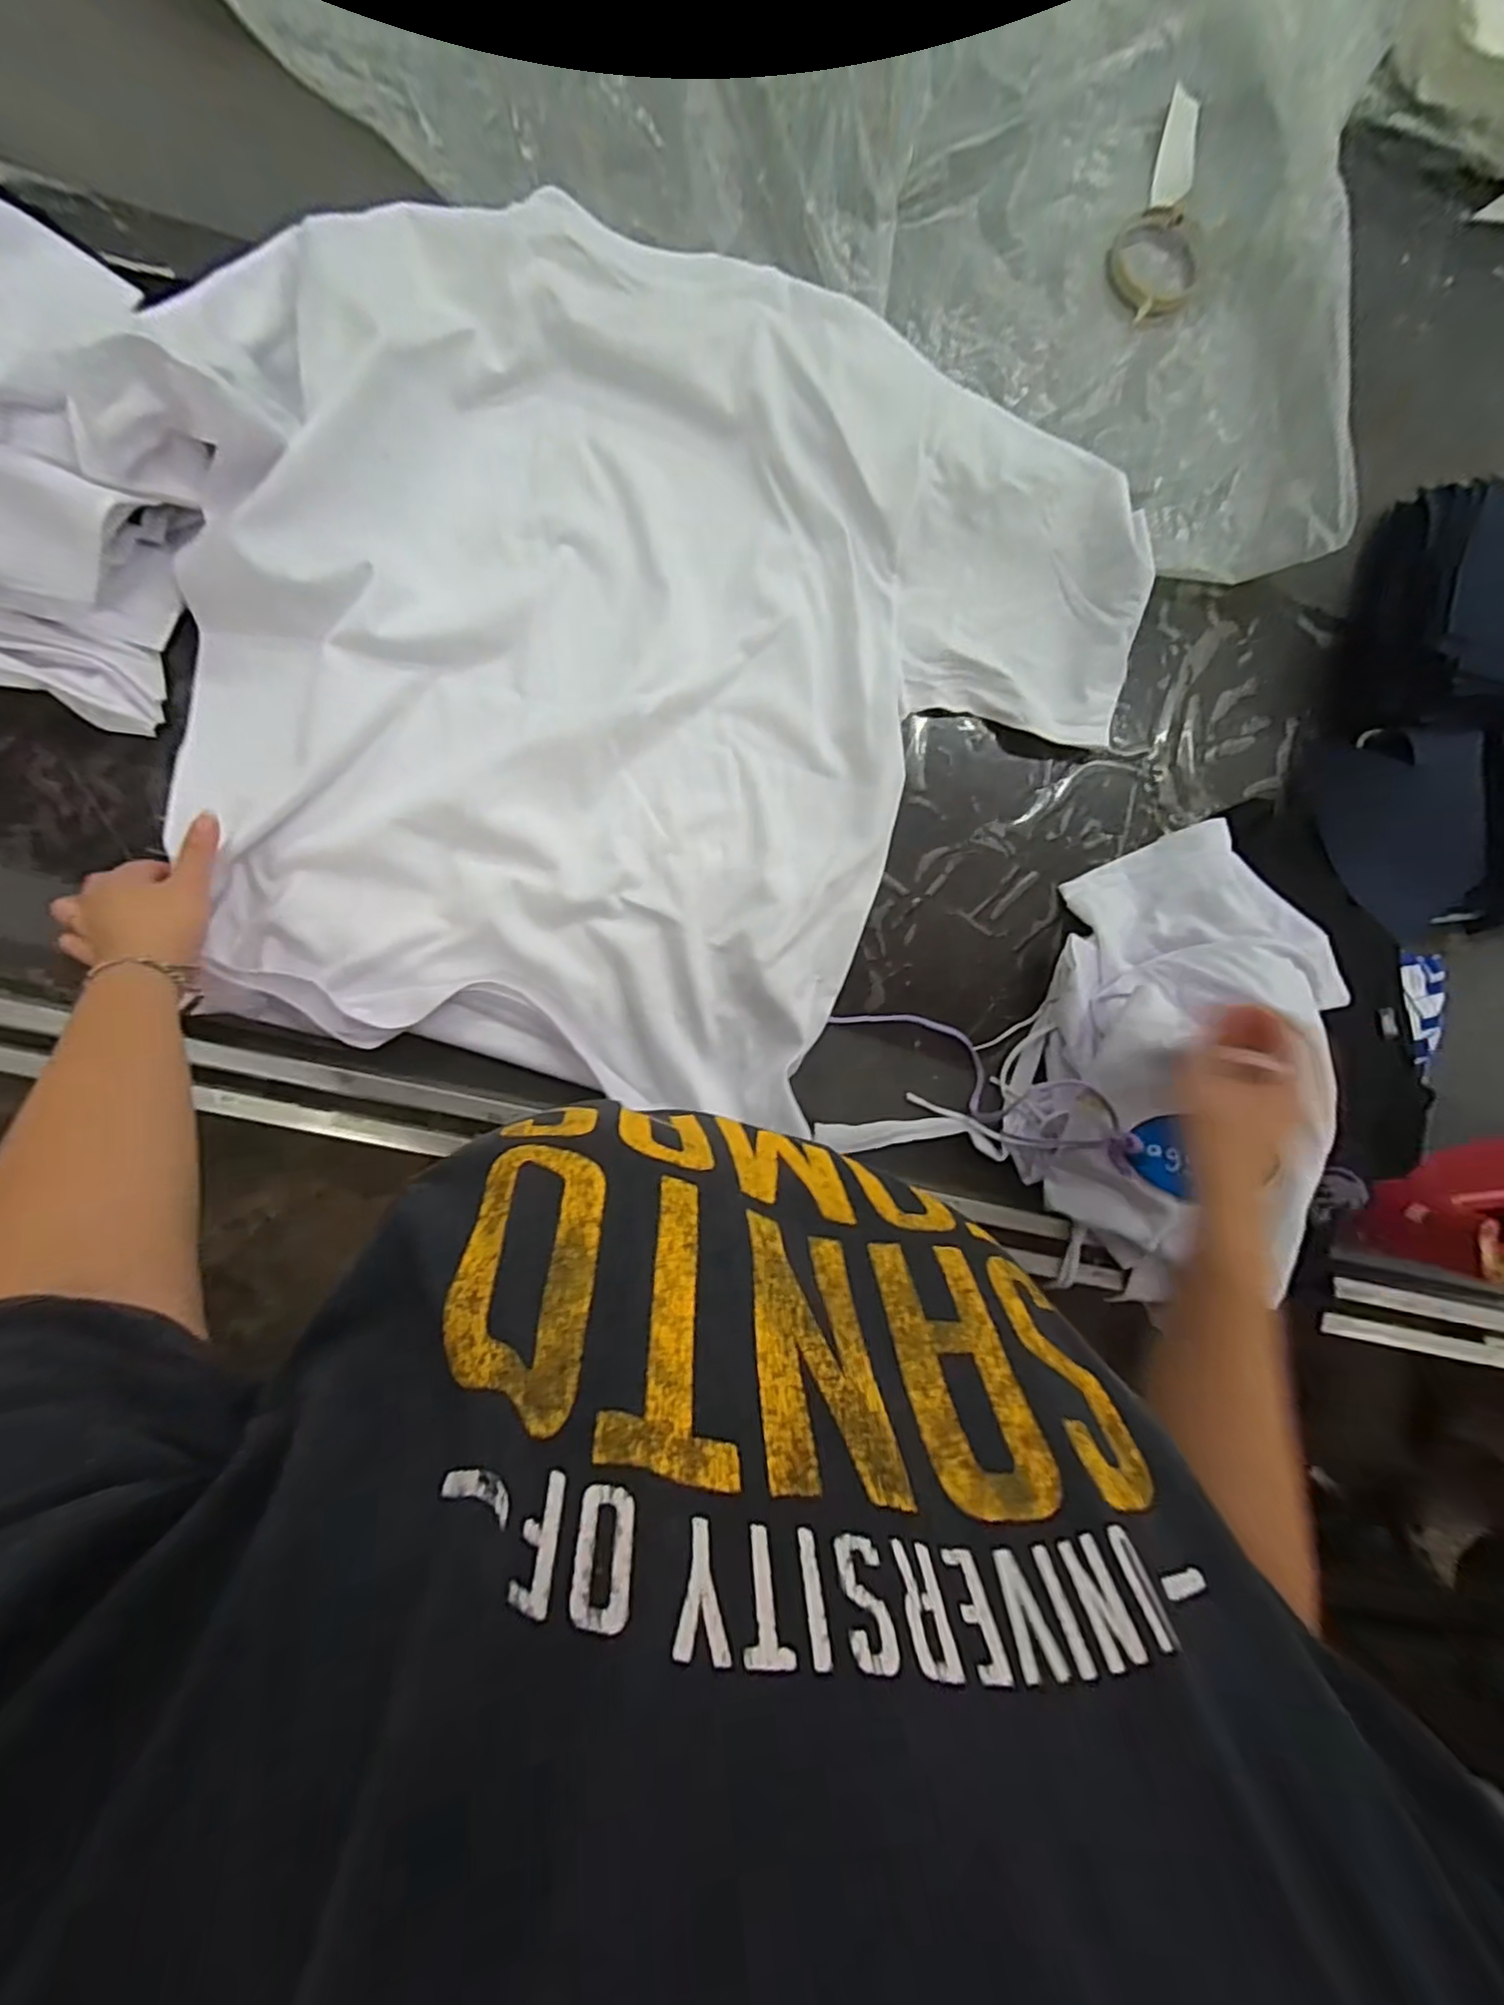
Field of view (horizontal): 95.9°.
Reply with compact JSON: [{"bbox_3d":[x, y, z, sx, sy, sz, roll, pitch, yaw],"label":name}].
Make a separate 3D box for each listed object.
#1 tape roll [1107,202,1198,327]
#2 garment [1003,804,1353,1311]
[{"bbox_3d":[0.349,-0.644,0.590,0.088,0.011,0.088,0,91,-5],"label":"tape roll"},{"bbox_3d":[0.353,0.049,0.550,0.227,0.112,0.376,3,90,-5],"label":"garment"}]

